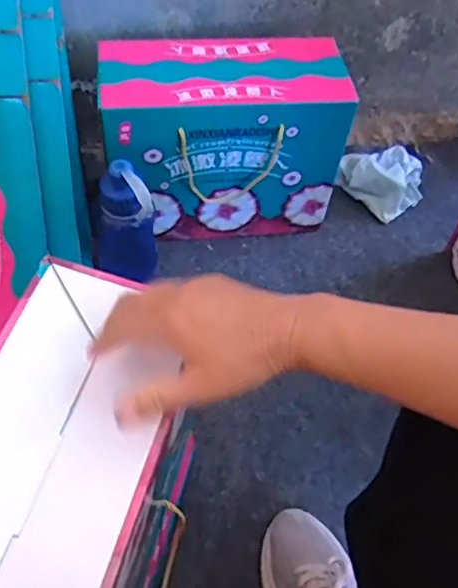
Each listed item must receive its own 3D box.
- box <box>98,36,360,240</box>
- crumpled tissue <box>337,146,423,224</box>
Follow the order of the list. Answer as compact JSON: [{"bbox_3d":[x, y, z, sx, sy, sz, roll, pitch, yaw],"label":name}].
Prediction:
[{"bbox_3d":[-0.010,-0.222,0.908,0.330,0.259,0.149,-5,56,-7],"label":"box"},{"bbox_3d":[0.271,-0.212,1.052,0.144,0.042,0.140,-37,66,-25],"label":"crumpled tissue"}]

